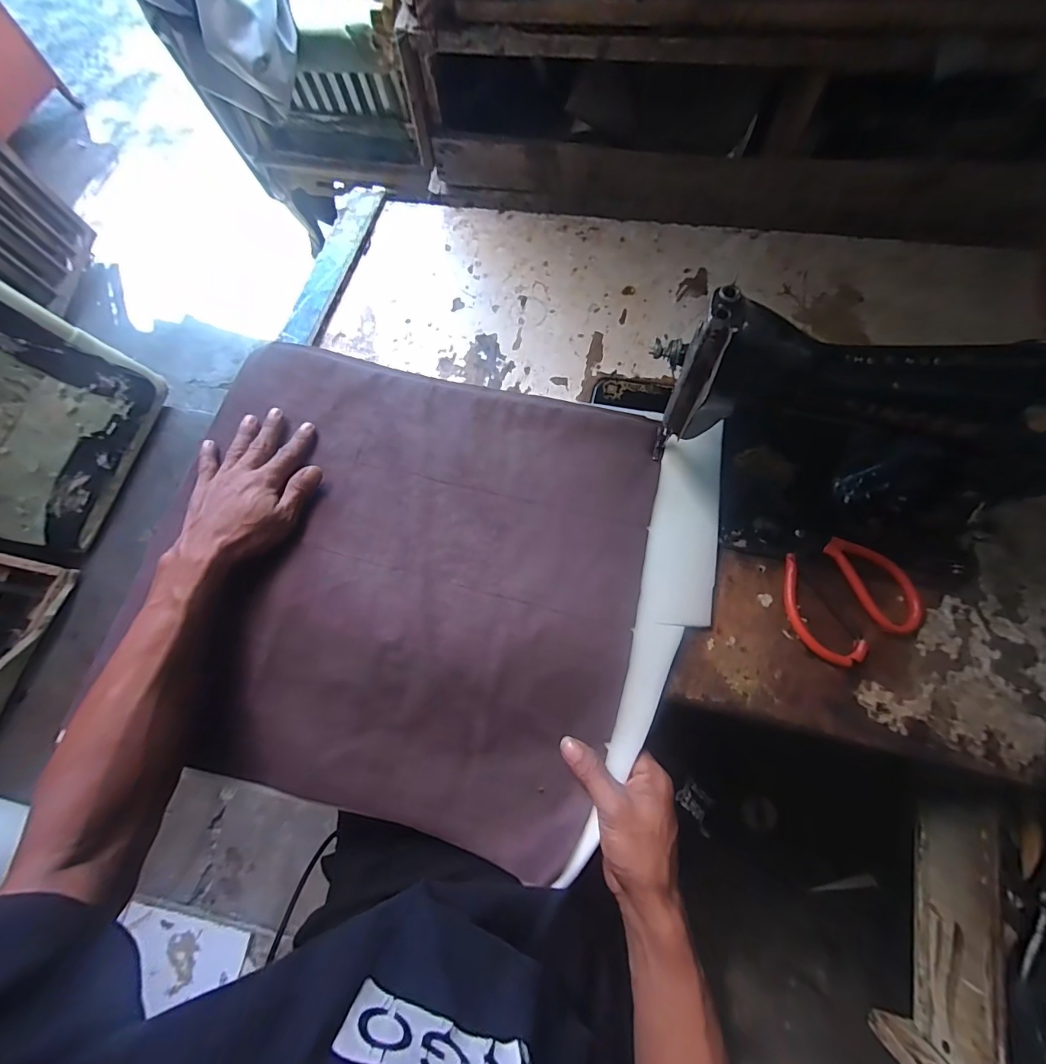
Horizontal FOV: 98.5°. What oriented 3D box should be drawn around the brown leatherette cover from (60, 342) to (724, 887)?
[{"bbox_3d":[-0.096,0.047,0.457,0.517,0.068,0.433,13,70,7],"label":"brown leatherette cover"}]

